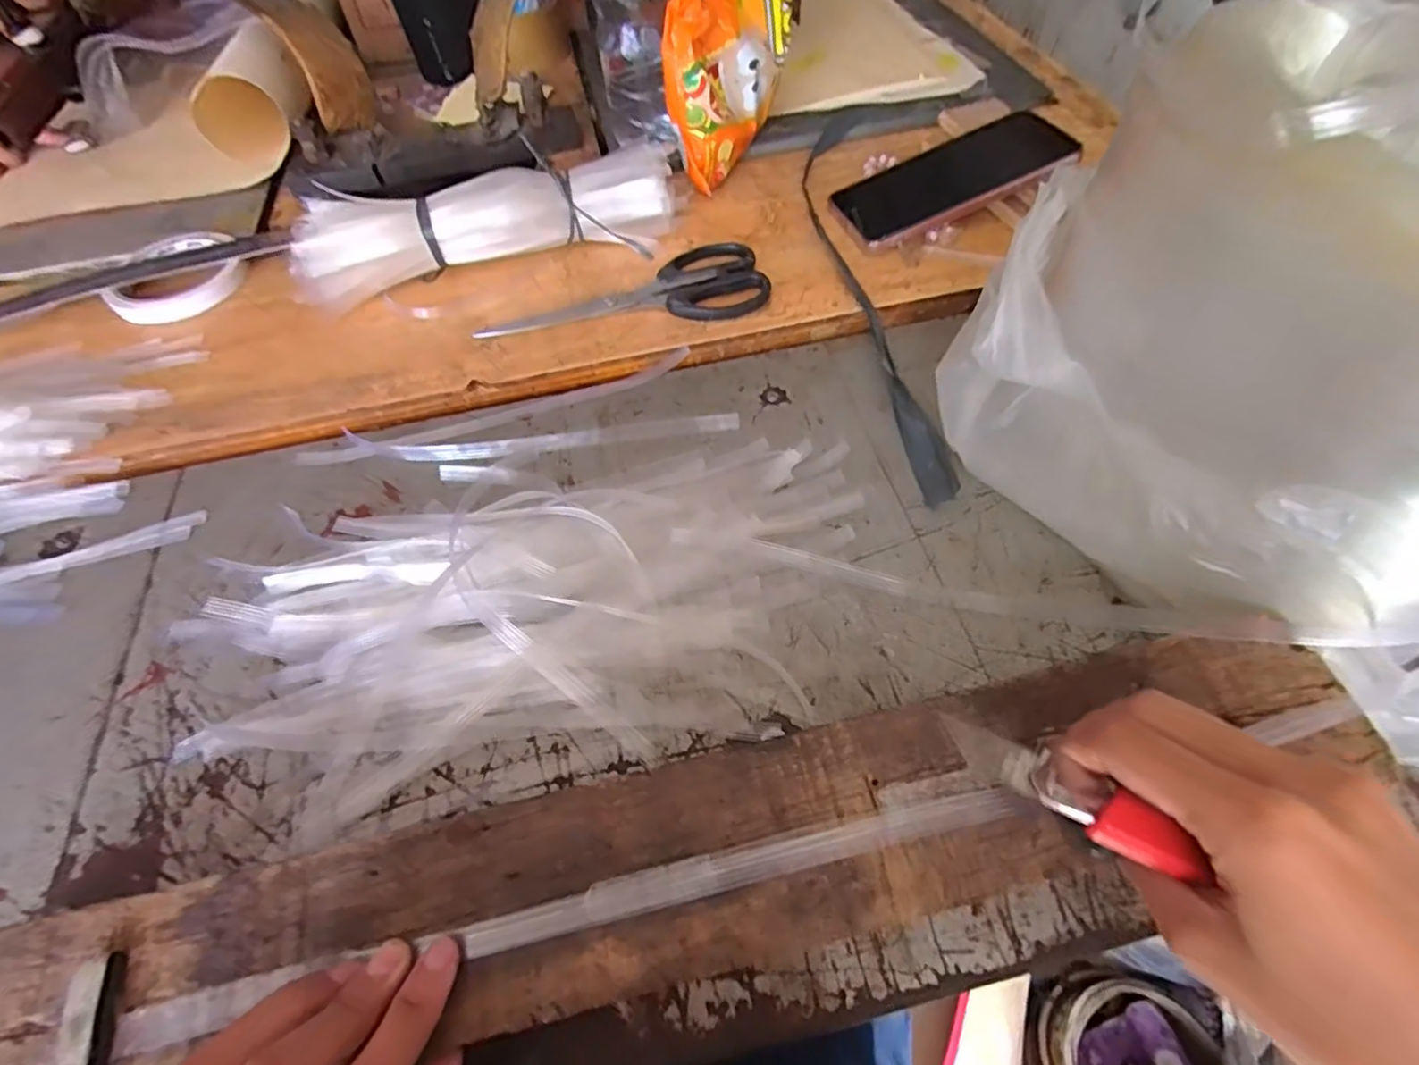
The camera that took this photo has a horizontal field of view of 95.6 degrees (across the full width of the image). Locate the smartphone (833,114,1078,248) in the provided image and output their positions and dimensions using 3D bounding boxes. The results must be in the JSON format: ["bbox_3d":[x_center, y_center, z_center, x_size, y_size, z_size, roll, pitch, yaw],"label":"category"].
[{"bbox_3d":[0.180,-0.259,0.469,0.170,0.008,0.079,-26,59,-2],"label":"smartphone"}]

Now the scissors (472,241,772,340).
[{"bbox_3d":[-0.059,-0.166,0.447,0.192,0.009,0.071,-8,57,-2],"label":"scissors"}]

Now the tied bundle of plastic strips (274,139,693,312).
[{"bbox_3d":[-0.152,-0.220,0.459,0.264,0.051,0.070,-11,57,-4],"label":"tied bundle of plastic strips"}]

